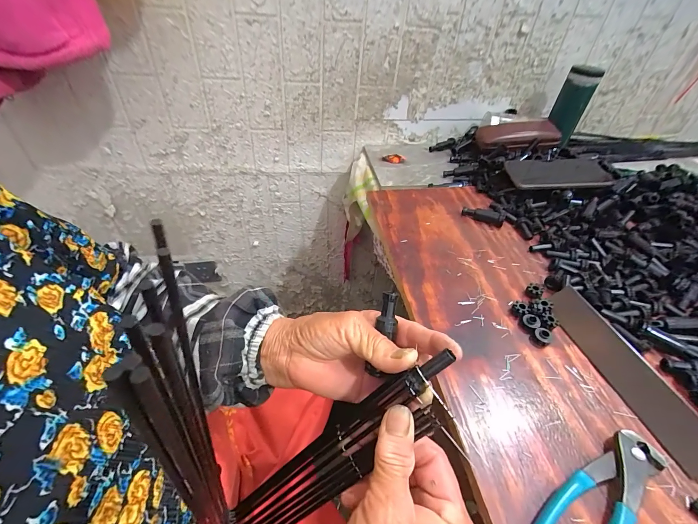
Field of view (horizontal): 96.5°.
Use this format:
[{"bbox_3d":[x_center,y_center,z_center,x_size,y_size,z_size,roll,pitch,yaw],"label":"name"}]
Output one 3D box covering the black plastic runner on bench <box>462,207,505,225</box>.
[{"bbox_3d":[0.216,-0.076,0.502,0.063,0.020,0.019,20,45,17],"label":"black plastic runner on bench"}]

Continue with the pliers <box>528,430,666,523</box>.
[{"bbox_3d":[0.178,0.184,0.230,0.162,0.016,0.040,-21,48,-25],"label":"pliers"}]

